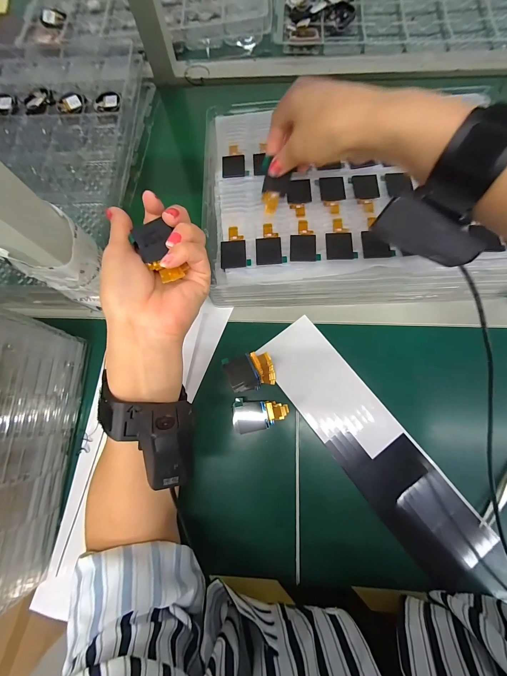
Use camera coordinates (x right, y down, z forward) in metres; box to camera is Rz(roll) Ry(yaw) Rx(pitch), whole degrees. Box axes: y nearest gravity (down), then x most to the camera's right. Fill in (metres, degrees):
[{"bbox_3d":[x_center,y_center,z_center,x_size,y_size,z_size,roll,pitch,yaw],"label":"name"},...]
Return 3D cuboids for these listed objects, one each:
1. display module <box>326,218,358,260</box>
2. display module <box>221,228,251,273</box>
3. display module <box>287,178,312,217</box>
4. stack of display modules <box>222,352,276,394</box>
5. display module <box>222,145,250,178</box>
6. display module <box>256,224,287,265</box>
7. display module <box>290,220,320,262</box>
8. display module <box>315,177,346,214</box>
[{"bbox_3d":[0.094,-0.108,0.292,0.031,0.004,0.049,0,75,2],"label":"display module"},{"bbox_3d":[-0.022,-0.101,0.298,0.031,0.004,0.050,-8,75,0],"label":"display module"},{"bbox_3d":[0.053,-0.162,0.310,0.027,0.004,0.050,0,75,2],"label":"display module"},{"bbox_3d":[-0.003,0.041,0.319,0.054,0.045,0.038,-17,75,-2],"label":"stack of display modules"},{"bbox_3d":[-0.024,-0.220,0.331,0.031,0.004,0.049,-7,75,0],"label":"display module"},{"bbox_3d":[0.018,-0.105,0.296,0.031,0.004,0.050,-3,75,1],"label":"display module"},{"bbox_3d":[0.056,-0.107,0.294,0.031,0.004,0.051,0,75,2],"label":"display module"},{"bbox_3d":[0.090,-0.165,0.309,0.031,0.005,0.052,-2,75,2],"label":"display module"}]

